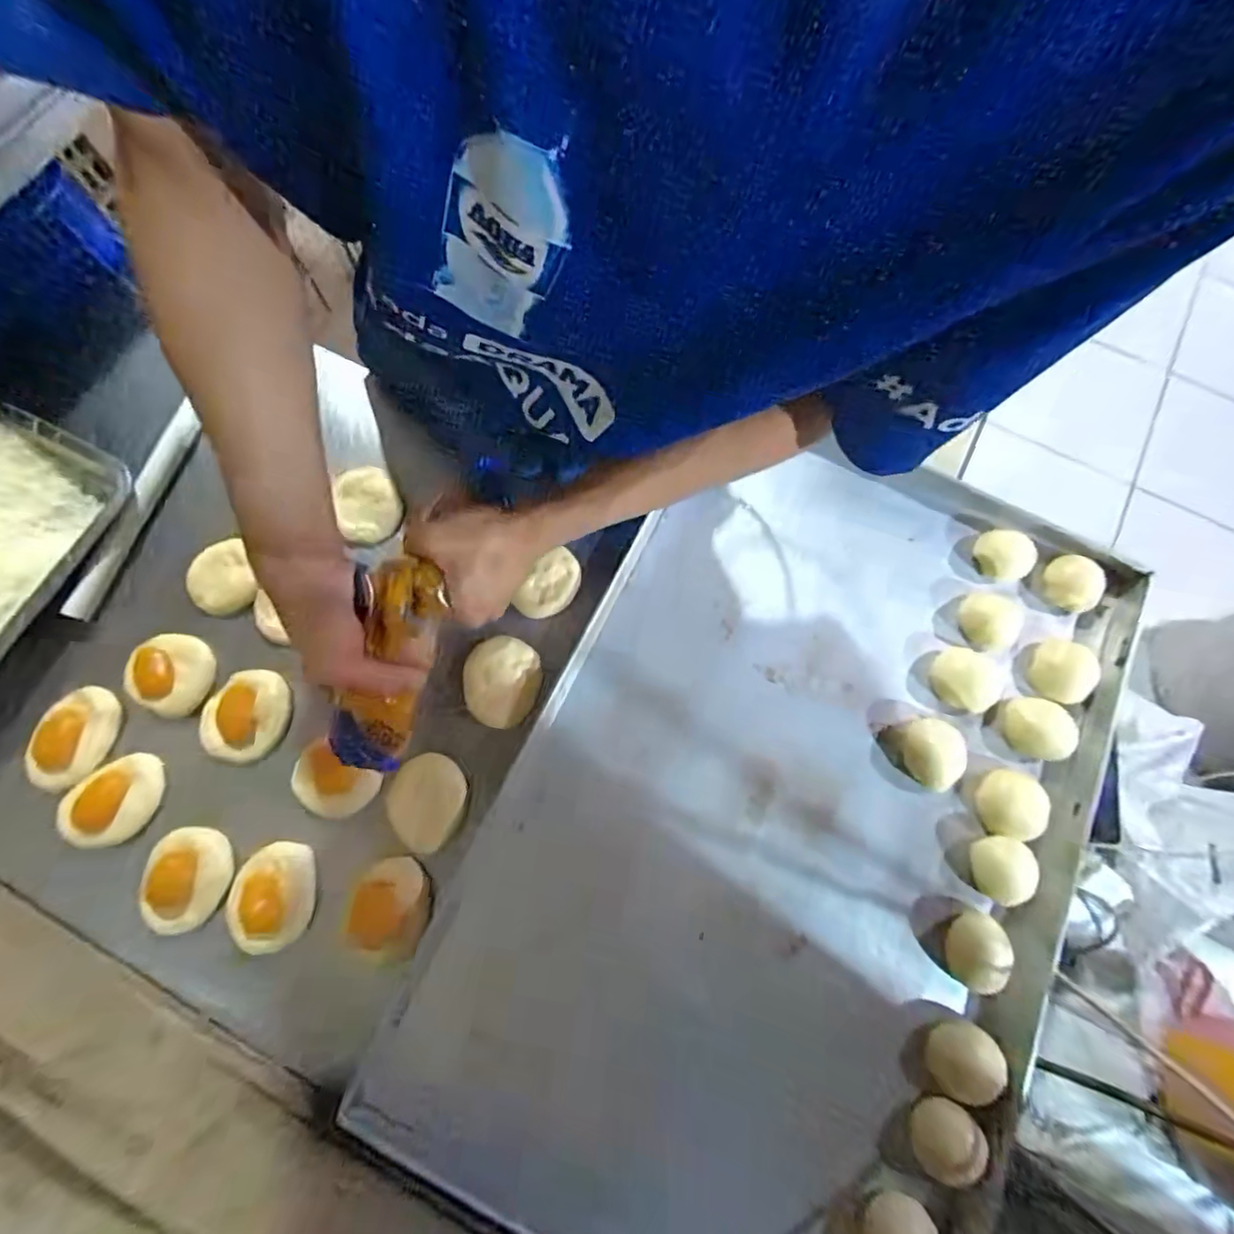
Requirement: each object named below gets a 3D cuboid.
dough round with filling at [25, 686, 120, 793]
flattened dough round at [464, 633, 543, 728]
[{"bbox_3d":[-0.465,0.103,0.492,0.053,0.019,0.085,2,74,-1],"label":"dough round with filling"},{"bbox_3d":[-0.104,0.057,0.513,0.066,0.009,0.076,10,74,1],"label":"flattened dough round"}]

